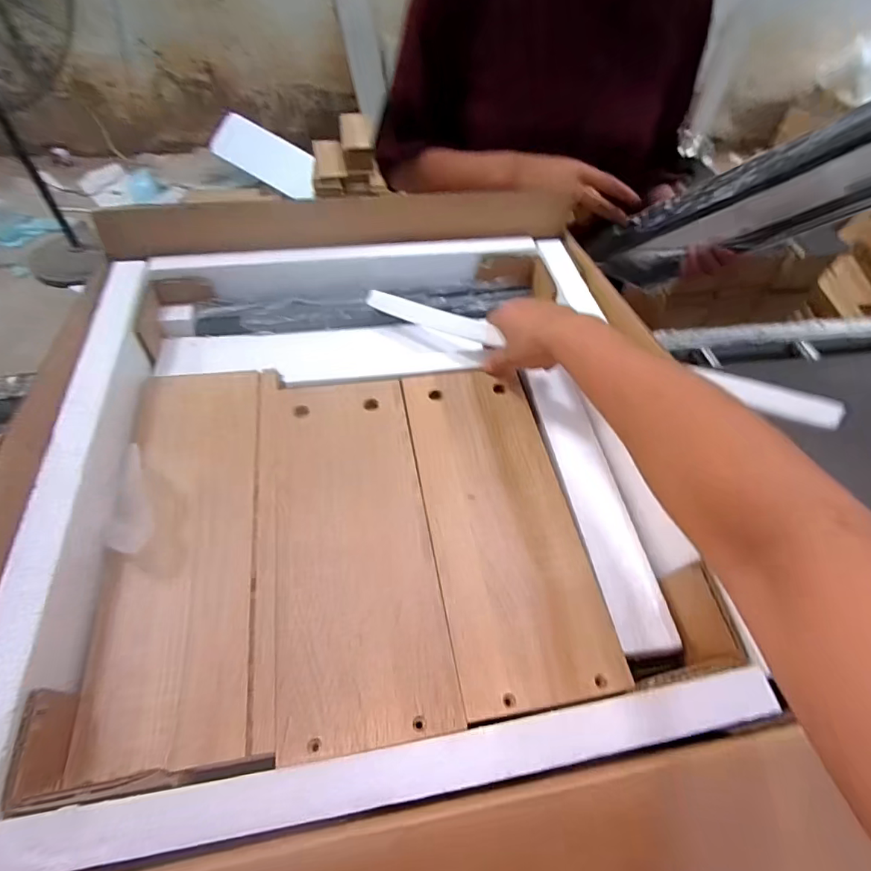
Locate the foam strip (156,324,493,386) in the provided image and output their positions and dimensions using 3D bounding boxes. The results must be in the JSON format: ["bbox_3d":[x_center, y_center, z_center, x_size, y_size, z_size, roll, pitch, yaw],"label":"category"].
[{"bbox_3d":[-0.113,-0.083,0.492,0.309,0.009,0.071,-4,54,-8],"label":"foam strip"}]

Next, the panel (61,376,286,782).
[{"bbox_3d":[-0.182,0.067,0.376,0.113,0.013,0.317,-5,54,-9],"label":"panel"}]

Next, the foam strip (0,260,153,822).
[{"bbox_3d":[-0.263,0.025,0.371,0.040,0.053,0.450,-6,54,-10],"label":"foam strip"}]

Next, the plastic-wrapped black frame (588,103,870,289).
[{"bbox_3d":[0.397,-0.279,0.577,0.146,0.404,0.045,9,80,-35],"label":"plastic-wrapped black frame"}]

